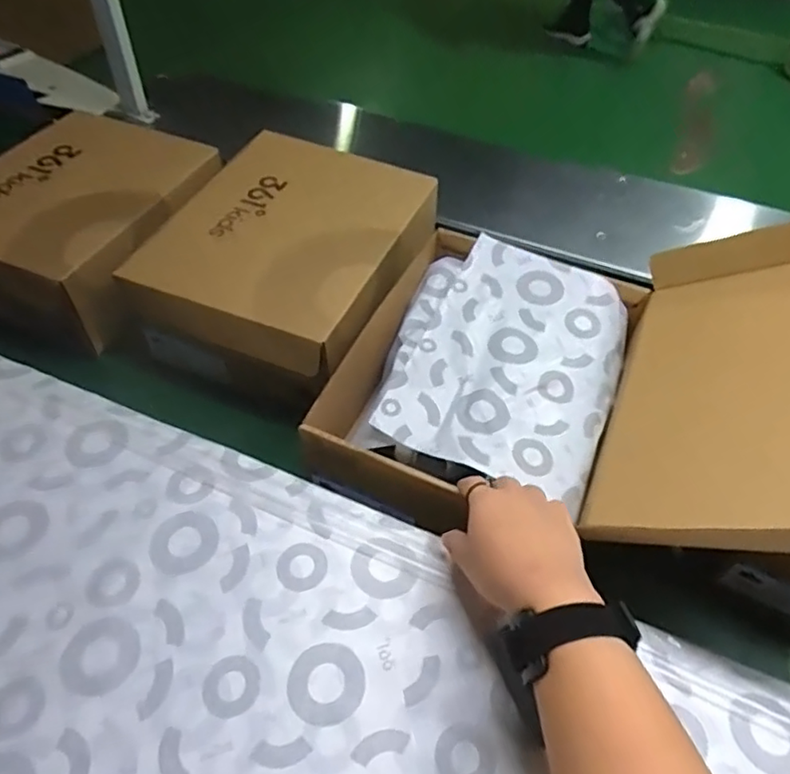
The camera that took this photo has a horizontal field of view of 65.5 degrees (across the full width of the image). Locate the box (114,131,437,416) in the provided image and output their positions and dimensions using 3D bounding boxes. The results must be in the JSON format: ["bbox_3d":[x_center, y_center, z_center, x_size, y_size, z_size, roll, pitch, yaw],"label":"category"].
[{"bbox_3d":[-0.108,-0.136,0.674,0.247,0.123,0.307,18,53,15],"label":"box"}]

